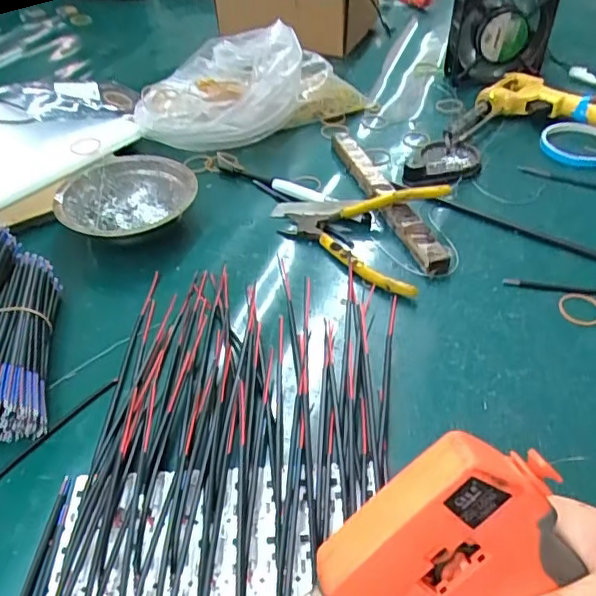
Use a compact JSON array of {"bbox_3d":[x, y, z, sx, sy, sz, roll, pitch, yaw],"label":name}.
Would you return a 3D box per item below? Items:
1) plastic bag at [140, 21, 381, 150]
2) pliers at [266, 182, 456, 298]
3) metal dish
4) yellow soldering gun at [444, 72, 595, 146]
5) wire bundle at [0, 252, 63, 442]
[{"bbox_3d":[-0.051,-0.232,0.623,0.233,0.103,0.121,3,44,3],"label":"plastic bag"},{"bbox_3d":[0.049,-0.073,0.535,0.154,0.037,0.129,17,46,17],"label":"pliers"},{"bbox_3d":[-0.158,-0.088,0.541,0.121,0.044,0.111,-7,44,-7],"label":"metal dish"},{"bbox_3d":[0.273,-0.233,0.696,0.200,0.033,0.116,-3,44,-3],"label":"yellow soldering gun"},{"bbox_3d":[-0.209,0.032,0.420,0.056,0.045,0.140,-5,44,-6],"label":"wire bundle"}]

